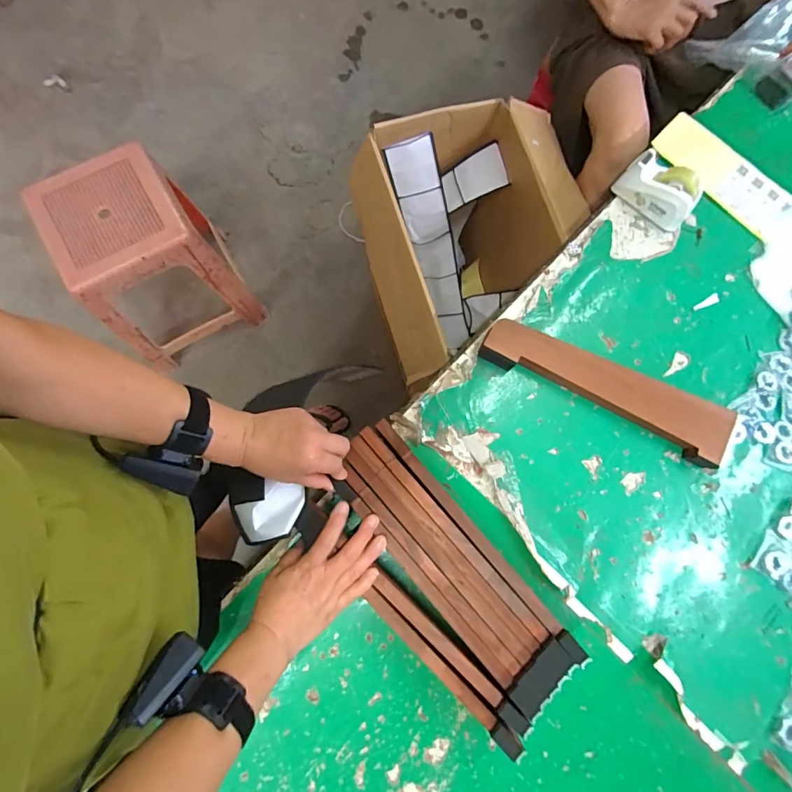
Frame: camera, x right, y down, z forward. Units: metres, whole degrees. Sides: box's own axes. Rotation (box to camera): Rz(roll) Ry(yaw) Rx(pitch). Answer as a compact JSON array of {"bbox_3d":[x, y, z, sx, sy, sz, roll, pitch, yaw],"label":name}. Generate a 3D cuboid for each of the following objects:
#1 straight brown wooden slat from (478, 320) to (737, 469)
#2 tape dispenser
[{"bbox_3d":[0.288,-0.014,0.596,0.349,0.037,0.080,26,79,5],"label":"straight brown wooden slat"},{"bbox_3d":[0.390,-0.305,0.642,0.116,0.063,0.054,41,81,7],"label":"tape dispenser"}]

